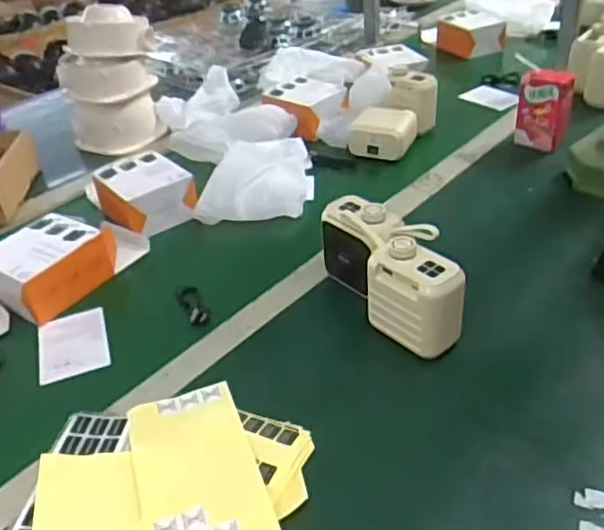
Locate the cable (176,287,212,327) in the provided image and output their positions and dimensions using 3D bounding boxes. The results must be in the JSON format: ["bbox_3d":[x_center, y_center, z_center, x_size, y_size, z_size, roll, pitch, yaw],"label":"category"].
[{"bbox_3d":[-0.122,0.042,0.700,0.025,0.014,0.076,-12,33,-18],"label":"cable"}]

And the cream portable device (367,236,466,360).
[{"bbox_3d":[0.107,0.033,0.606,0.056,0.097,0.086,-27,43,-27],"label":"cream portable device"}]

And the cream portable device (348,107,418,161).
[{"bbox_3d":[0.124,-0.199,0.971,0.097,0.066,0.069,12,34,20],"label":"cream portable device"}]

